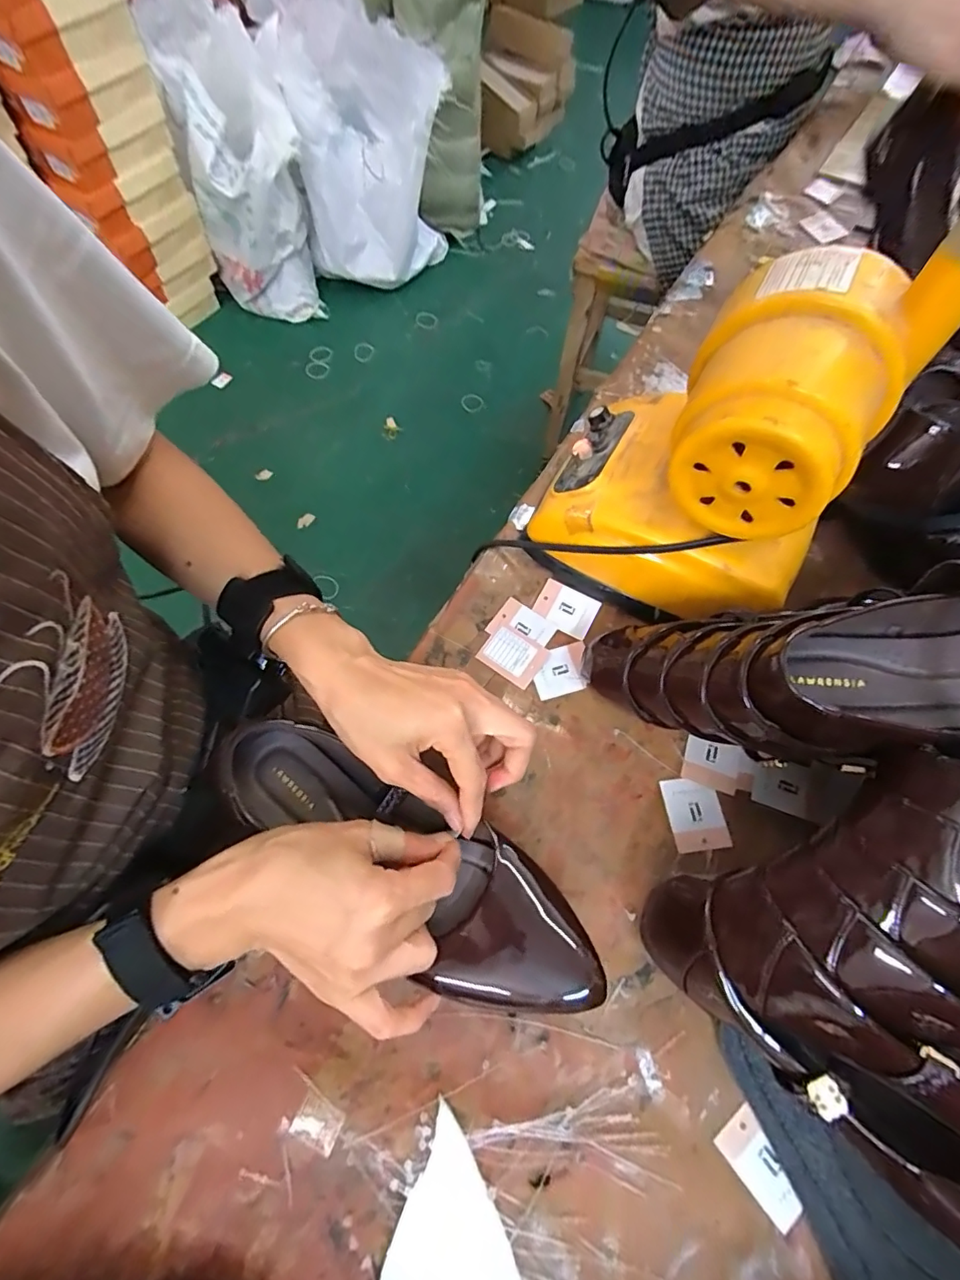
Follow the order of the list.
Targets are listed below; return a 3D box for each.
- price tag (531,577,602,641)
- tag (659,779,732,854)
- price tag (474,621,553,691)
[{"bbox_3d":[0.072,-0.026,0.448,0.050,0.005,0.039,27,68,12],"label":"price tag"},{"bbox_3d":[0.155,0.125,0.380,0.038,0.004,0.050,-7,65,-3],"label":"tag"},{"bbox_3d":[0.027,0.012,0.429,0.049,0.004,0.037,33,69,14],"label":"price tag"}]

